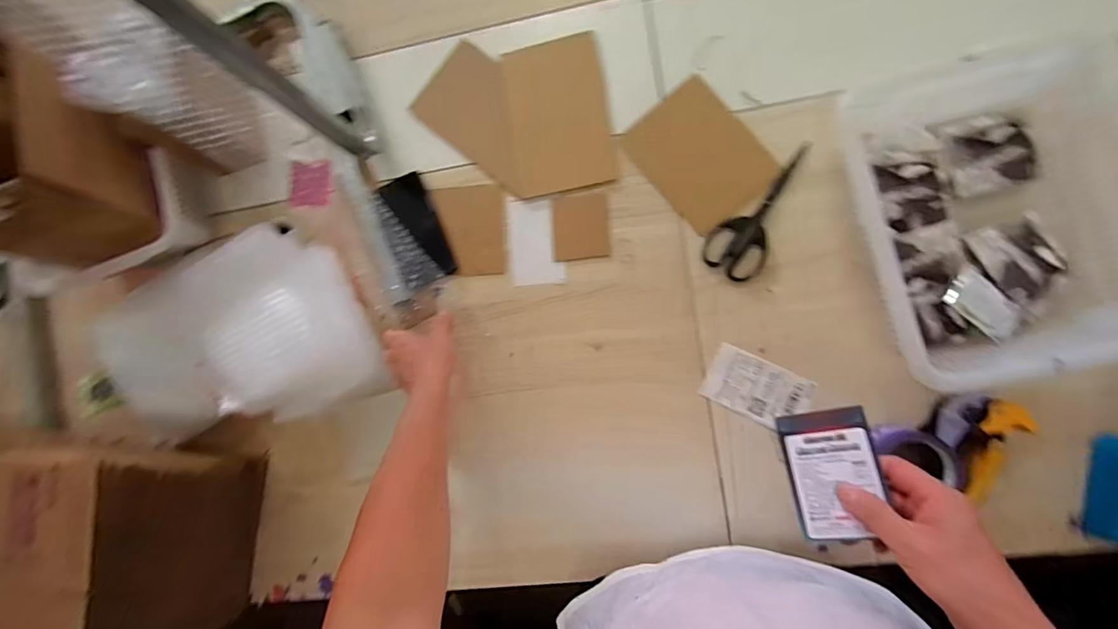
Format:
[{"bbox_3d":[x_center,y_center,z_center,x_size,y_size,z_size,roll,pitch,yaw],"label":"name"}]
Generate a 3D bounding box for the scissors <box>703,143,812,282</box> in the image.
[{"bbox_3d":[0.269,-0.140,0.632,0.078,0.009,0.196,33,92,9],"label":"scissors"}]

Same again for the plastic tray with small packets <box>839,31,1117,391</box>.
[{"bbox_3d":[0.478,-0.113,0.540,0.271,0.119,0.356,-12,85,8],"label":"plastic tray with small packets"}]

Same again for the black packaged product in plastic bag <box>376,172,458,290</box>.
[{"bbox_3d":[-0.210,-0.123,0.689,0.067,0.034,0.162,-24,83,7],"label":"black packaged product in plastic bag"}]

